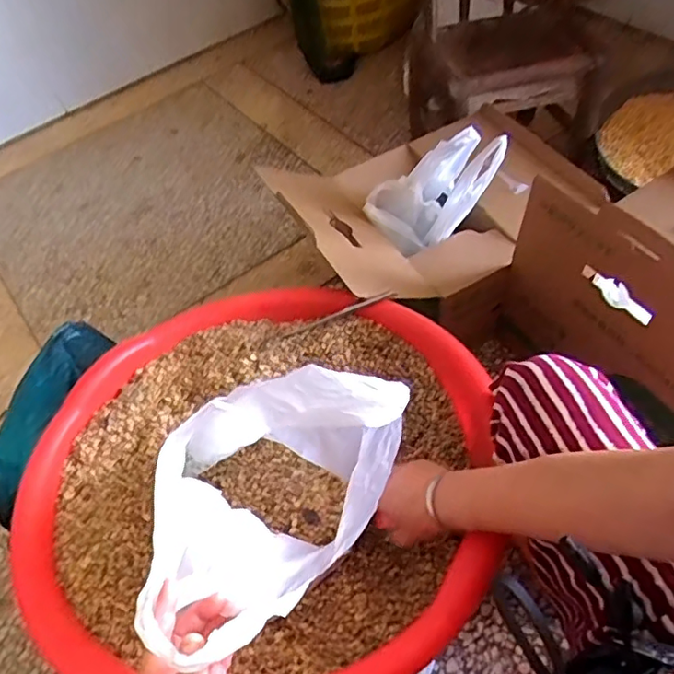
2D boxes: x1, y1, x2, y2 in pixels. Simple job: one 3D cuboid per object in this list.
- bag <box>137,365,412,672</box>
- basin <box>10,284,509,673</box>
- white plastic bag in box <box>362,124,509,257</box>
[{"bbox_3d":[-0.059,0.145,0.530,0.156,0.222,0.249,24,59,21],"label":"bag"},{"bbox_3d":[-0.094,0.132,0.707,0.530,0.145,0.525,-3,52,4],"label":"basin"},{"bbox_3d":[0.184,-0.269,1.012,0.139,0.277,0.112,31,53,-20],"label":"white plastic bag in box"}]

